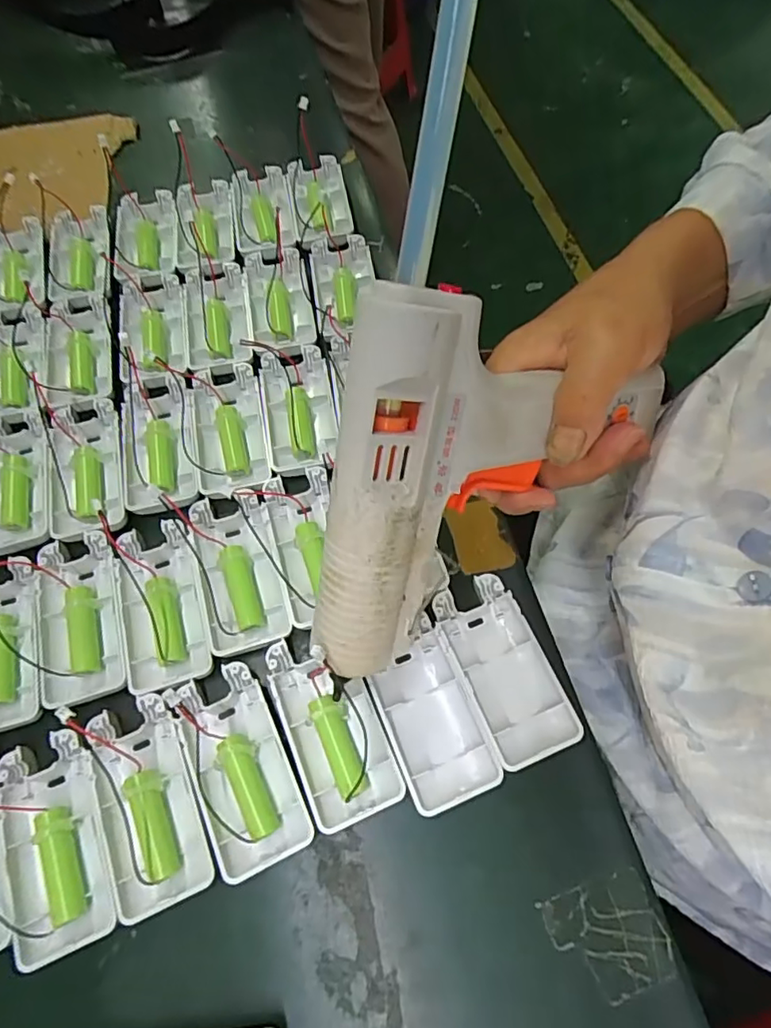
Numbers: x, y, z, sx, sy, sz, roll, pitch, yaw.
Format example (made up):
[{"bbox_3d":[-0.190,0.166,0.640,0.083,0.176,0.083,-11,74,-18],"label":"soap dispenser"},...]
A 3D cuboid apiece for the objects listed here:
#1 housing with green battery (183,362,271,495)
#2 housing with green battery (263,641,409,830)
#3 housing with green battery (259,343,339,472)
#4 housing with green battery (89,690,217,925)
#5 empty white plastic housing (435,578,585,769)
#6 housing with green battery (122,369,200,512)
[{"bbox_3d":[-0.103,-0.053,0.365,0.048,0.019,0.090,-12,68,-4],"label":"housing with green battery"},{"bbox_3d":[-0.028,0.107,0.289,0.046,0.014,0.091,-23,69,-9],"label":"housing with green battery"},{"bbox_3d":[-0.056,-0.068,0.368,0.042,0.018,0.089,-10,67,-3],"label":"housing with green battery"},{"bbox_3d":[-0.116,0.139,0.276,0.043,0.015,0.093,-21,68,-8],"label":"housing with green battery"},{"bbox_3d":[0.062,0.080,0.299,0.043,0.012,0.093,-21,68,-8],"label":"empty white plastic housing"},{"bbox_3d":[-0.146,-0.047,0.362,0.044,0.018,0.102,-12,68,-4],"label":"housing with green battery"}]

